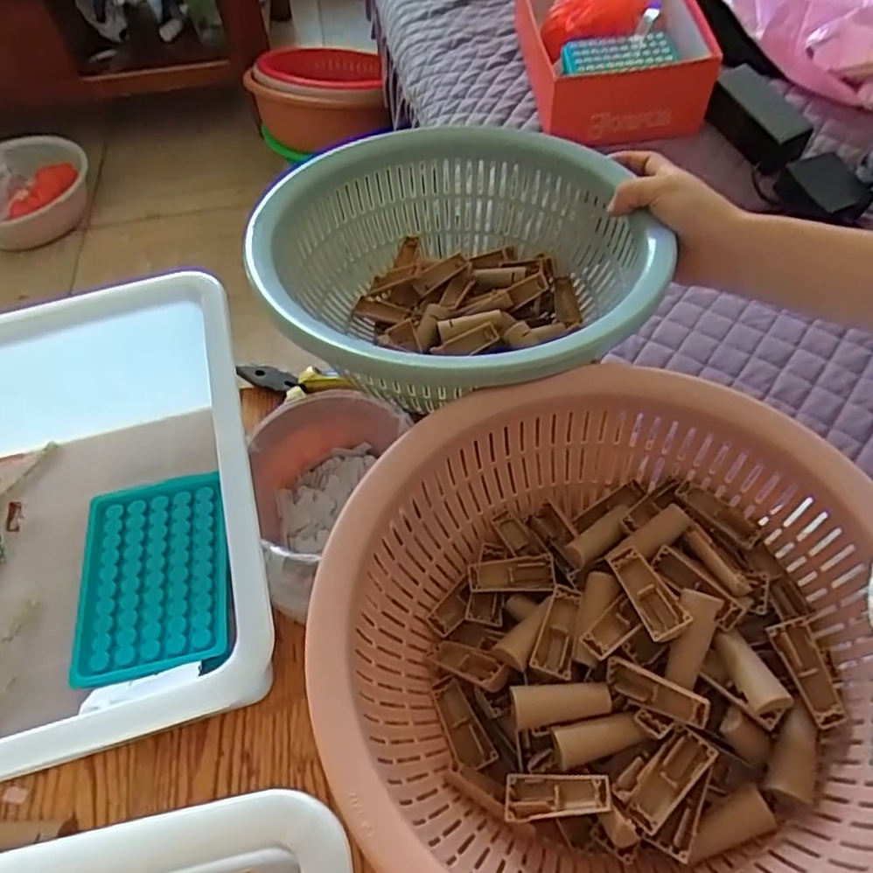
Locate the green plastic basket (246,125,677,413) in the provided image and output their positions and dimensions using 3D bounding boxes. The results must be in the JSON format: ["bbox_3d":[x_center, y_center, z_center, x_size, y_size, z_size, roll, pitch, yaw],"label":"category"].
[{"bbox_3d":[0.013,-0.113,0.479,0.256,0.109,0.264,-10,55,-2],"label":"green plastic basket"}]

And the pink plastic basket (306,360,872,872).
[{"bbox_3d":[0.078,0.105,0.337,0.252,0.094,0.274,-2,55,3],"label":"pink plastic basket"}]

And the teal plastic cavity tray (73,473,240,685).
[{"bbox_3d":[-0.183,0.092,0.437,0.096,0.019,0.136,-13,55,-4],"label":"teal plastic cavity tray"}]

